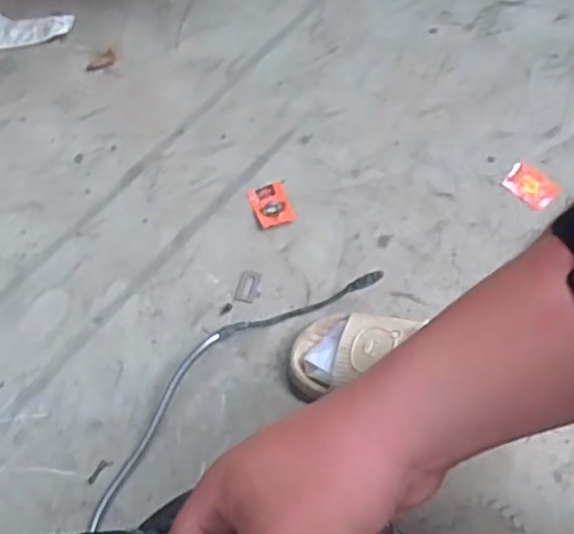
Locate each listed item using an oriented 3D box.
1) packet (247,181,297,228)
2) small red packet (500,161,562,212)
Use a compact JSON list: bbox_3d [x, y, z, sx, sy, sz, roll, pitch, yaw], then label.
[{"bbox_3d":[-0.024,-0.089,0.955,0.053,0.004,0.072,-21,65,-7],"label":"packet"},{"bbox_3d":[0.344,-0.114,0.947,0.073,0.008,0.055,41,72,20],"label":"small red packet"}]

